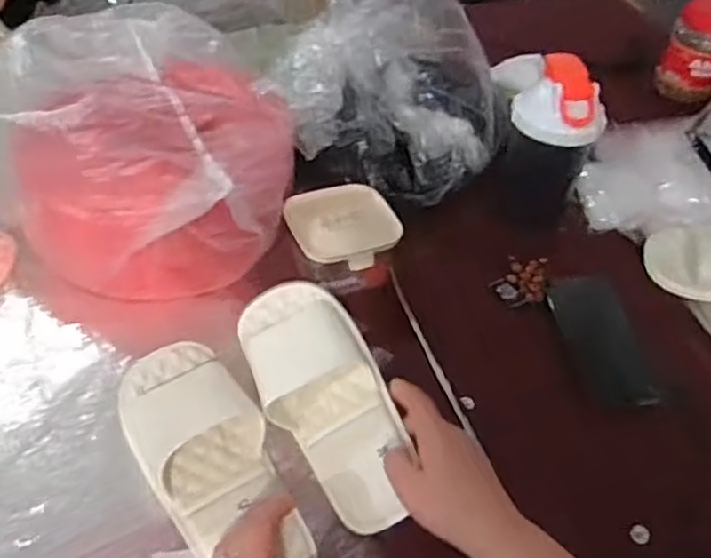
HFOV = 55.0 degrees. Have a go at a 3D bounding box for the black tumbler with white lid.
[{"bbox_3d":[0.215,-0.142,0.778,0.100,0.210,0.093,3,45,-3],"label":"black tumbler with white lid"}]

